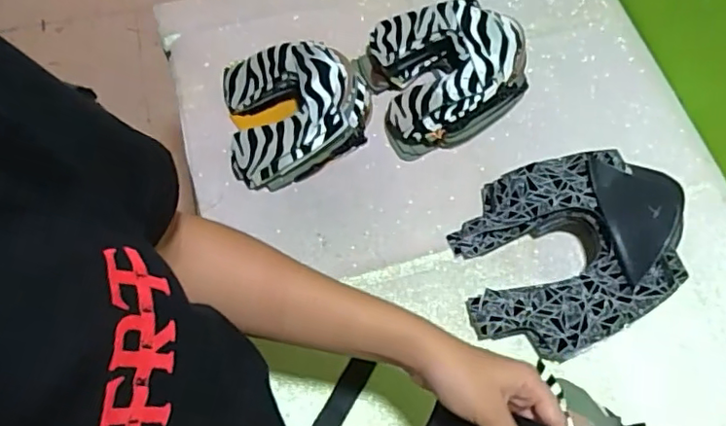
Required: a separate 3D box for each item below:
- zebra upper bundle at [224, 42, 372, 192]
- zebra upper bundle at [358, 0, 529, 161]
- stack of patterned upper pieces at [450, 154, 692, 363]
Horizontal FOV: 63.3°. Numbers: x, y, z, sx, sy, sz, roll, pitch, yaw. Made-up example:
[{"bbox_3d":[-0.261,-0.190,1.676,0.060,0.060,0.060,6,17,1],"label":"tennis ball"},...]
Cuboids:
[{"bbox_3d":[-0.074,-0.119,0.680,0.168,0.086,0.159,-7,65,-5],"label":"zebra upper bundle"},{"bbox_3d":[0.100,-0.171,0.703,0.172,0.094,0.166,-15,66,-9],"label":"zebra upper bundle"},{"bbox_3d":[0.210,0.039,0.595,0.211,0.105,0.193,-1,64,-2],"label":"stack of patterned upper pieces"}]

